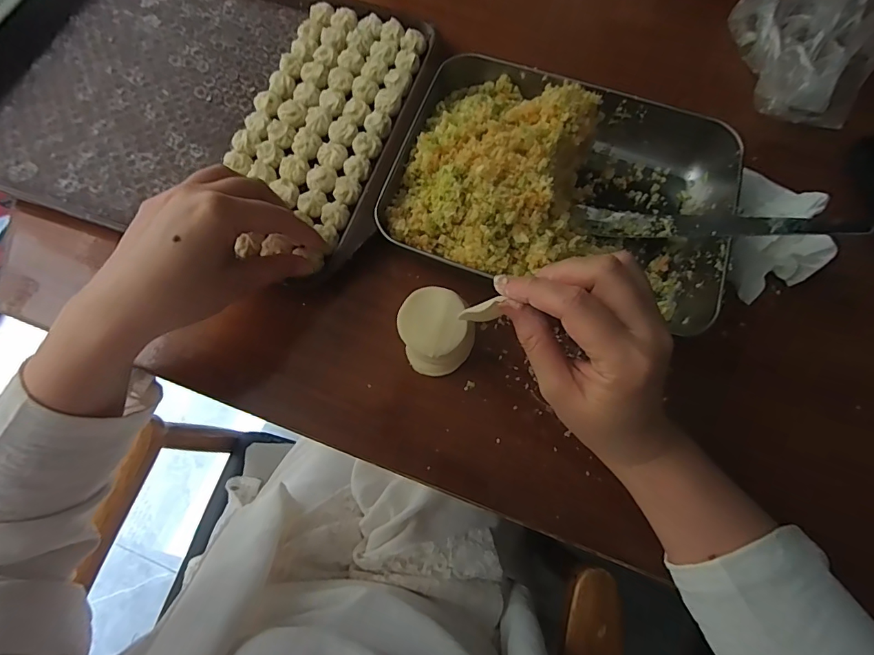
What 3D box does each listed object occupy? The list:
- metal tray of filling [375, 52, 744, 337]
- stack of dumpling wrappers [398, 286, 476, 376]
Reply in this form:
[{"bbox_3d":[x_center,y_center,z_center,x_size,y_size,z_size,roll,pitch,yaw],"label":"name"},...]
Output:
[{"bbox_3d":[0.106,-0.123,0.343,0.264,0.057,0.203,15,72,3],"label":"metal tray of filling"},{"bbox_3d":[-0.001,0.004,0.319,0.048,0.042,0.053,-27,74,-10],"label":"stack of dumpling wrappers"}]

